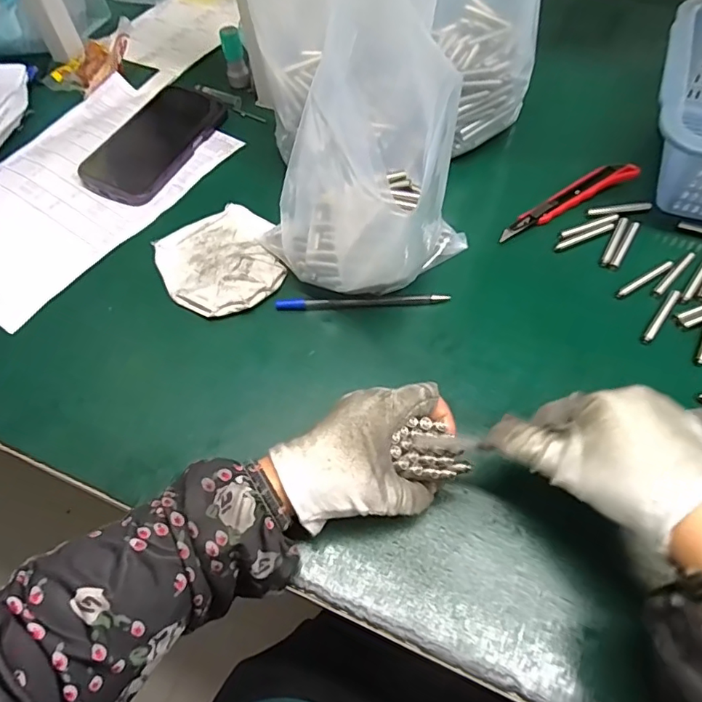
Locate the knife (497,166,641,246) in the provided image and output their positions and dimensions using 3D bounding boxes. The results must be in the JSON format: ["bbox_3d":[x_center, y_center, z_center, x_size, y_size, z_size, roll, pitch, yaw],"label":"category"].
[{"bbox_3d":[0.196,-0.141,0.476,0.151,0.012,0.028,-26,59,-13],"label":"knife"}]

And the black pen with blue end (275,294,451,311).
[{"bbox_3d":[0.009,-0.041,0.428,0.140,0.006,0.009,-2,57,2],"label":"black pen with blue end"}]

